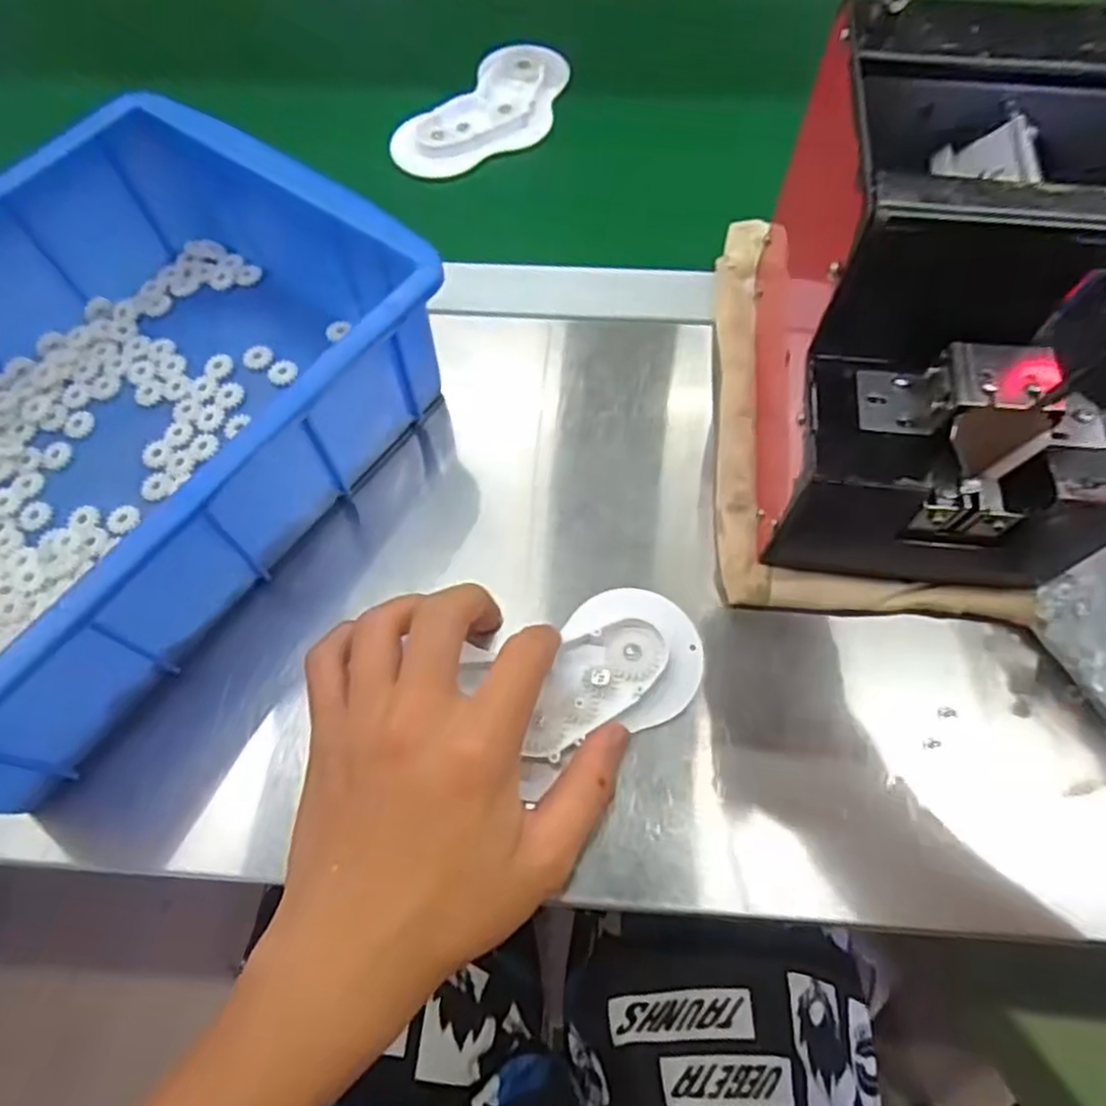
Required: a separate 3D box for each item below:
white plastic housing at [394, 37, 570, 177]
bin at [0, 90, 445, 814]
[{"bbox_3d":[-0.040,-0.297,0.484,0.074,0.019,0.147,31,69,14],"label":"white plastic housing"},{"bbox_3d":[-0.208,-0.056,0.319,0.202,0.083,0.298,32,69,15],"label":"bin"}]

